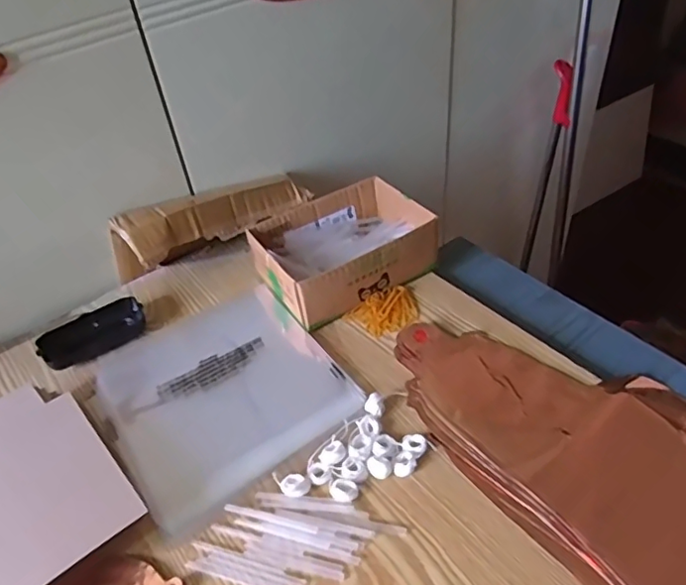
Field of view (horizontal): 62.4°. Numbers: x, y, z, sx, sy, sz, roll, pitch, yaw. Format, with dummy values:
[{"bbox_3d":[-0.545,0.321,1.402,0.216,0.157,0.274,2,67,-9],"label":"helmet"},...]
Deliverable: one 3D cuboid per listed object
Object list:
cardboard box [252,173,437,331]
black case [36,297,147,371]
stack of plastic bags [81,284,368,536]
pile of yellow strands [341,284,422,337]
[{"bbox_3d":[0.000,-0.051,0.662,0.184,0.068,0.137,-25,45,-19],"label":"cardboard box"},{"bbox_3d":[-0.275,0.043,0.625,0.109,0.025,0.050,-32,48,-25],"label":"black case"},{"bbox_3d":[-0.126,0.088,0.557,0.211,0.011,0.221,-30,47,-23],"label":"stack of plastic bags"},{"bbox_3d":[0.049,0.018,0.611,0.076,0.013,0.050,-28,46,-21],"label":"pile of yellow strands"}]

